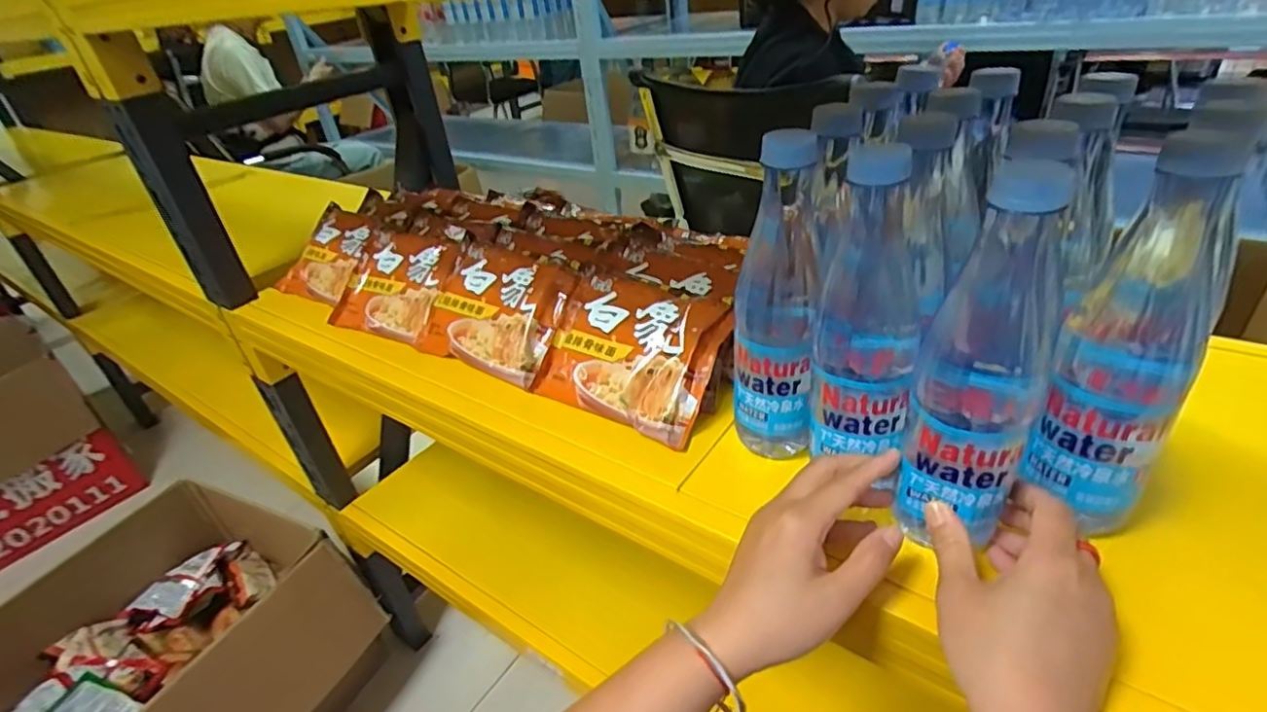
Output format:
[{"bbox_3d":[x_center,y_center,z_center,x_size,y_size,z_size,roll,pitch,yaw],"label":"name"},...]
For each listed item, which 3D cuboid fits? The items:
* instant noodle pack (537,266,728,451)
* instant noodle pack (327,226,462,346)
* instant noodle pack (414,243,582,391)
[{"bbox_3d":[-0.006,-0.005,0.535,0.165,0.030,0.124,17,80,32],"label":"instant noodle pack"},{"bbox_3d":[-0.269,-0.080,0.706,0.154,0.035,0.127,15,75,28],"label":"instant noodle pack"},{"bbox_3d":[-0.137,-0.045,0.623,0.158,0.040,0.125,17,78,29],"label":"instant noodle pack"}]

